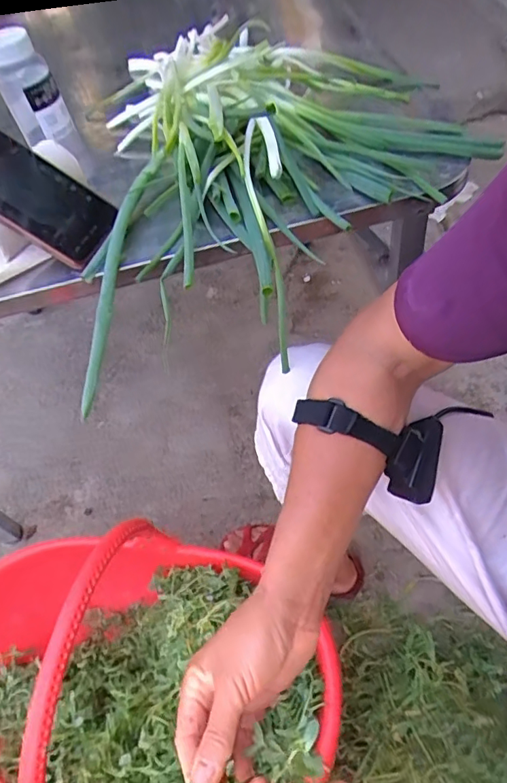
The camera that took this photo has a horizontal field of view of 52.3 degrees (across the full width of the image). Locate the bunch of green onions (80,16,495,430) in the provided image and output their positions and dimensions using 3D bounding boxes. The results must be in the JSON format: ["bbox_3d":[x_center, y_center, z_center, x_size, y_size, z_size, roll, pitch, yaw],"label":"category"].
[{"bbox_3d":[-0.014,-0.262,0.548,0.394,0.137,0.431,-18,53,-5],"label":"bunch of green onions"}]

